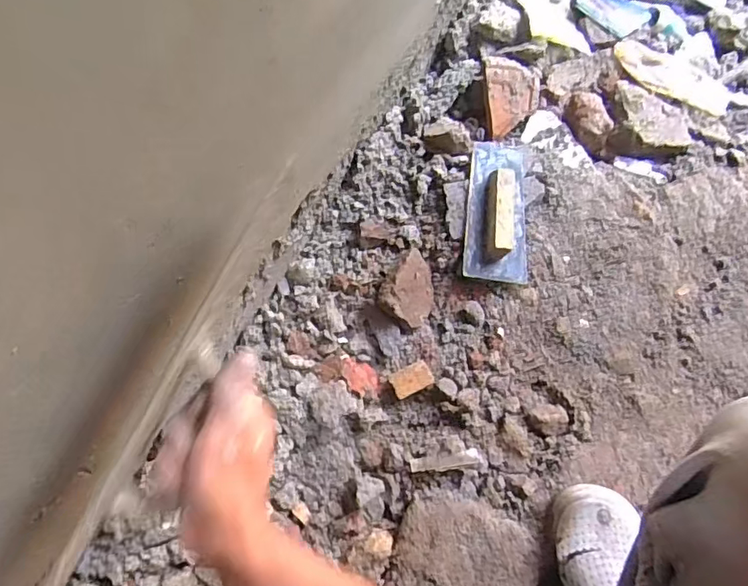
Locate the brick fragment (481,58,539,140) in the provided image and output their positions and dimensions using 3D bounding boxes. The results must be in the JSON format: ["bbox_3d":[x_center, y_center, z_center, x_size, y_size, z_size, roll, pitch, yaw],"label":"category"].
[{"bbox_3d":[0.187,-0.273,0.728,0.089,0.030,0.099,-18,109,-17],"label":"brick fragment"}]

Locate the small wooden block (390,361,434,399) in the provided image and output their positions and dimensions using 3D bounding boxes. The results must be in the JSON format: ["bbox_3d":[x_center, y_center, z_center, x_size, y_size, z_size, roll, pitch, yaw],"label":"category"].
[{"bbox_3d":[0.044,0.100,0.610,0.047,0.018,0.030,-25,75,-8],"label":"small wooden block"}]

